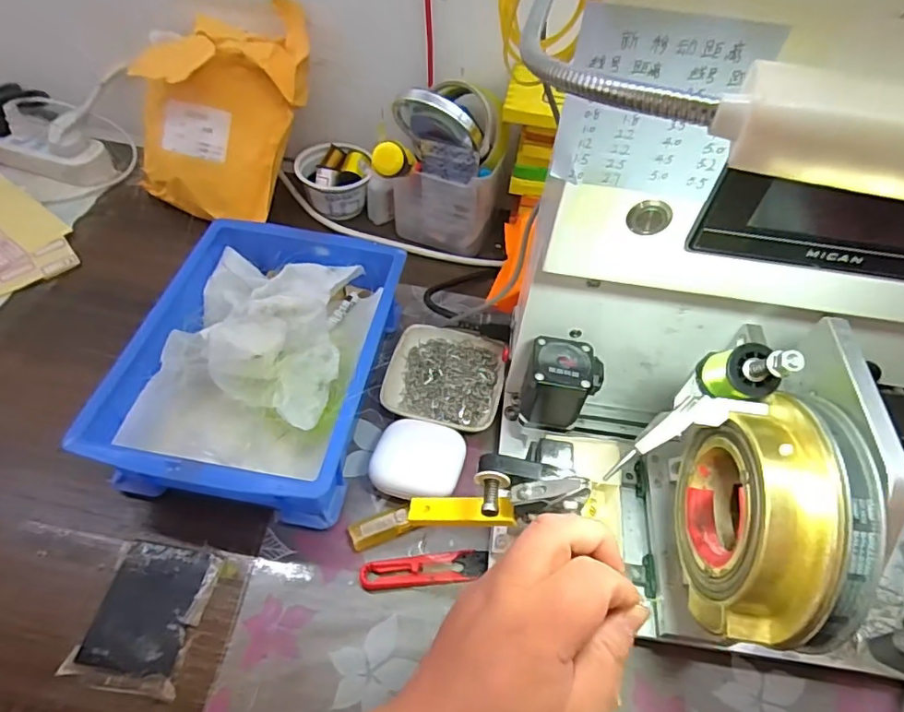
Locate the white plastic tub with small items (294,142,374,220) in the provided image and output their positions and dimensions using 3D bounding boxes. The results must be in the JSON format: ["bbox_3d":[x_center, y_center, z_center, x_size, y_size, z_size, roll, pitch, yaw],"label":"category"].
[{"bbox_3d":[-0.129,-0.192,0.603,0.076,0.052,0.066,-7,54,-9],"label":"white plastic tub with small items"}]

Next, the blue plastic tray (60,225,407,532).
[{"bbox_3d":[-0.148,0.001,0.448,0.177,0.071,0.246,9,53,3],"label":"blue plastic tray"}]

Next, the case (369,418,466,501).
[{"bbox_3d":[-0.025,0.082,0.424,0.066,0.021,0.063,13,53,5],"label":"case"}]

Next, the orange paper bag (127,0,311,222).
[{"bbox_3d":[-0.233,-0.243,0.539,0.156,0.217,0.061,19,15,-2],"label":"orange paper bag"}]

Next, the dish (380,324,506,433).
[{"bbox_3d":[-0.005,0.019,0.475,0.096,0.017,0.096,11,53,3],"label":"dish"}]

